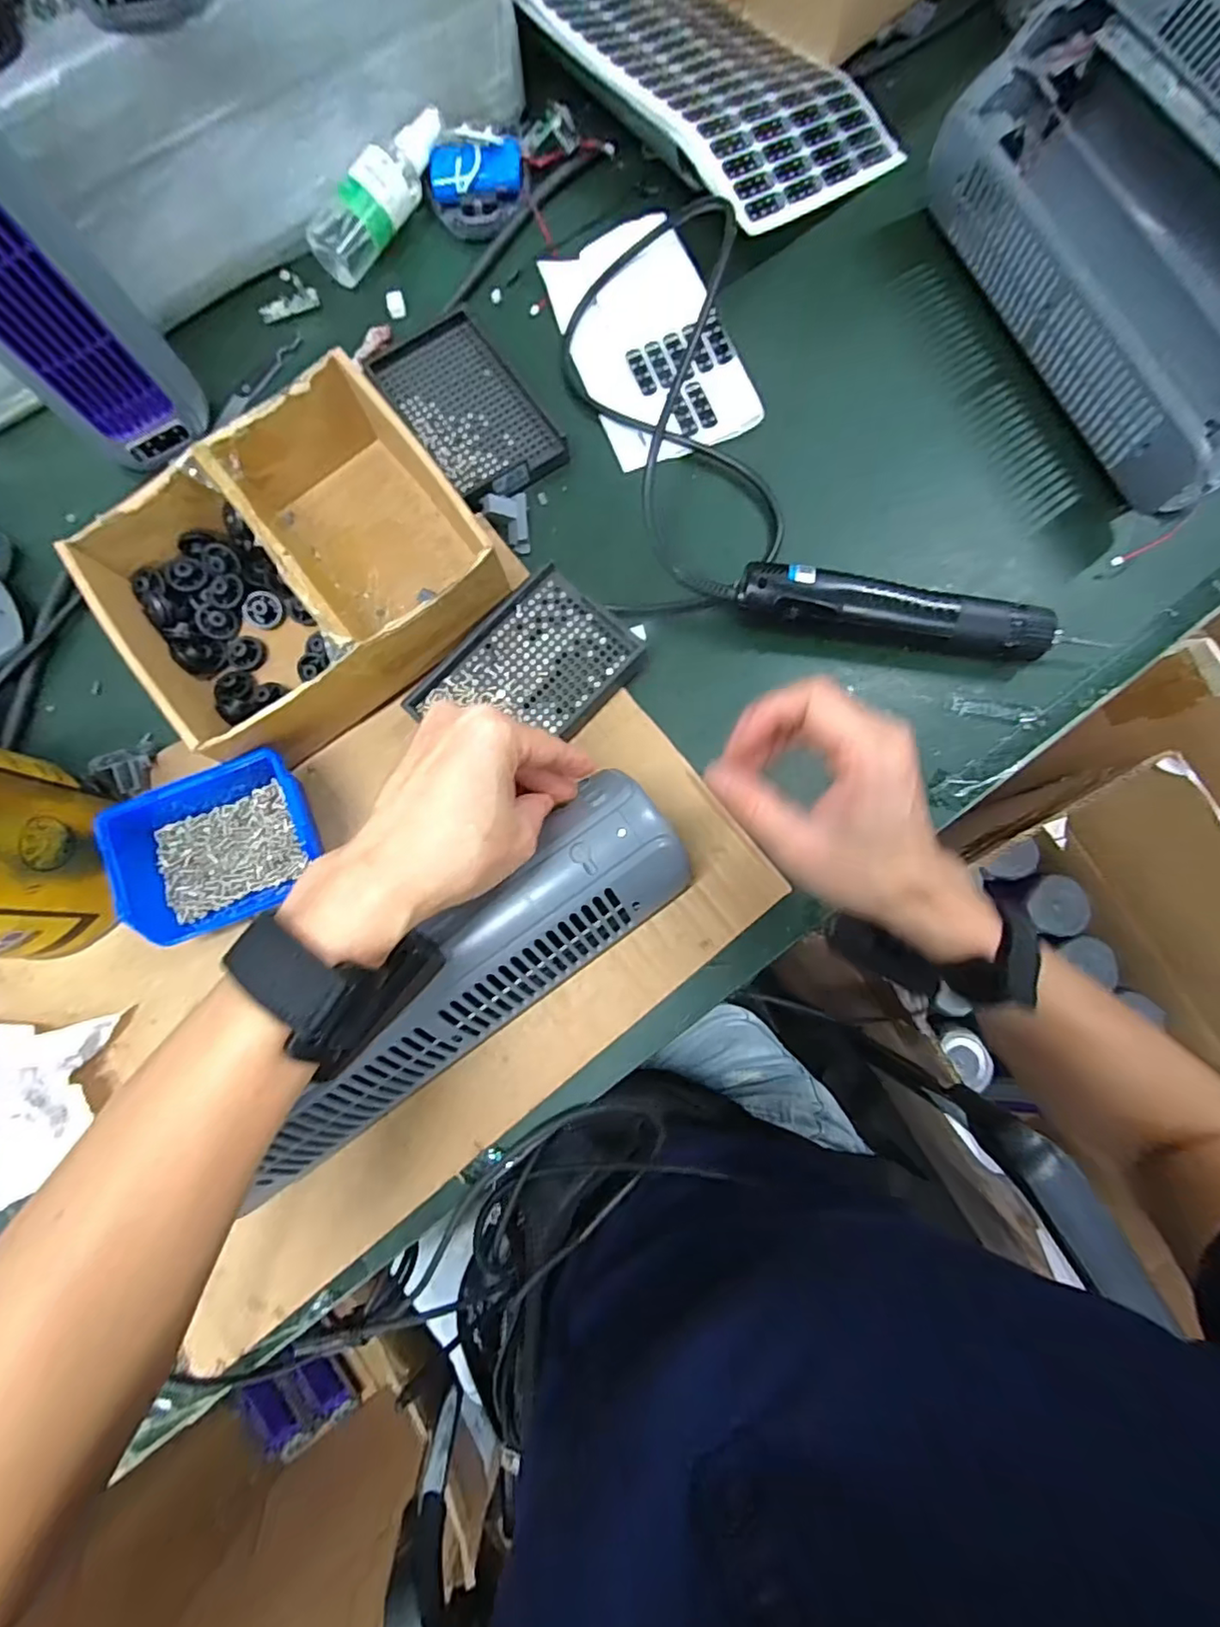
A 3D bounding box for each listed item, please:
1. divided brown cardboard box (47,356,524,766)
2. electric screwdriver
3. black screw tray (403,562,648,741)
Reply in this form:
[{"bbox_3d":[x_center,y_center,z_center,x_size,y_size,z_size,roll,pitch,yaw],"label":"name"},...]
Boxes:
[{"bbox_3d":[-0.194,-0.149,0.371,0.201,0.073,0.176,-38,83,-5],"label":"divided brown cardboard box"},{"bbox_3d":[0.193,-0.124,0.386,0.219,0.038,0.038,10,81,2],"label":"electric screwdriver"},{"bbox_3d":[-0.049,-0.091,0.384,0.138,0.017,0.091,-44,83,-6],"label":"black screw tray"}]

